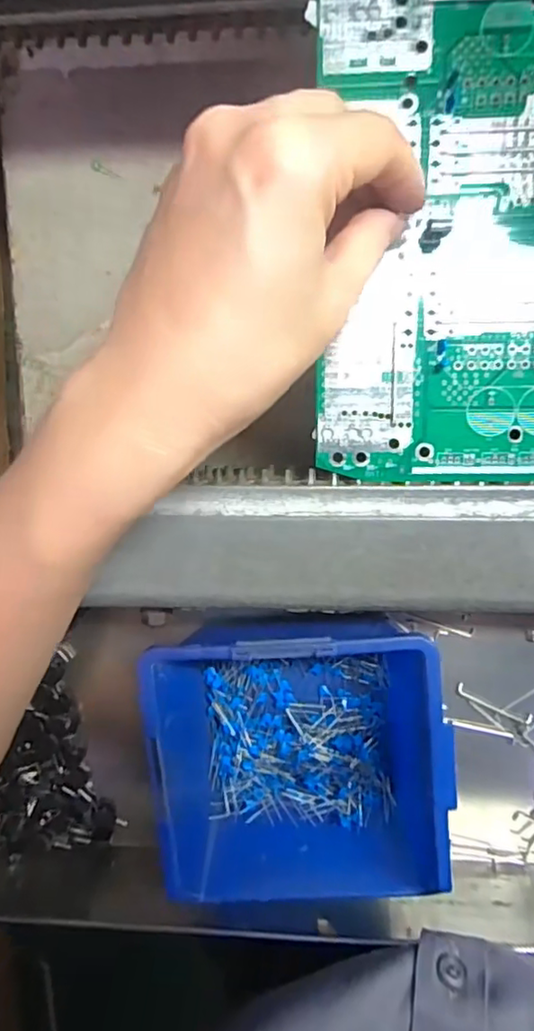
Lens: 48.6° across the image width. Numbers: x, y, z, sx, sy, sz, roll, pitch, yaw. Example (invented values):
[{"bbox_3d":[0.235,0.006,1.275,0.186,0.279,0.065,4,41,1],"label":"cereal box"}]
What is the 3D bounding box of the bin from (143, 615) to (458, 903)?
[{"bbox_3d":[0.017,0.111,0.269,0.119,0.062,0.130,-6,97,6],"label":"bin"}]

